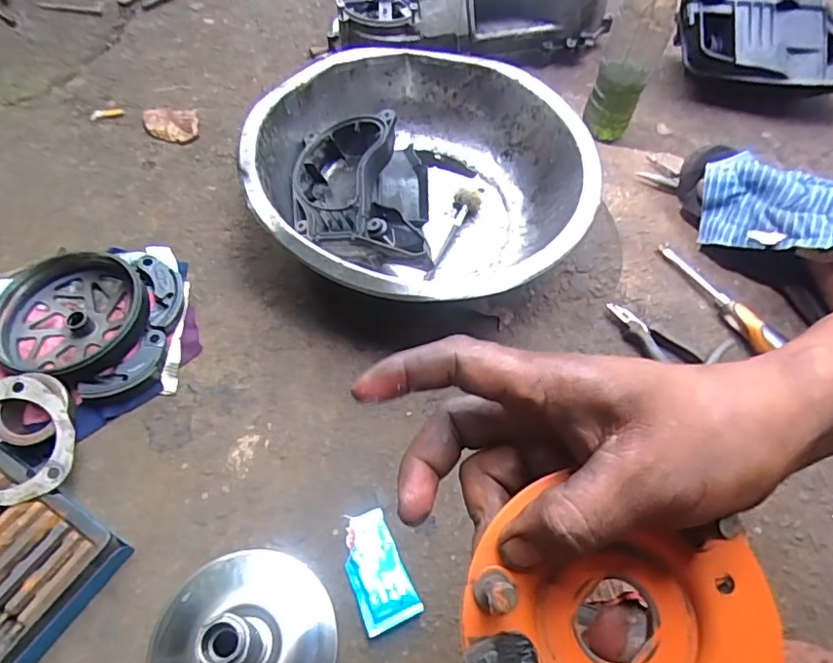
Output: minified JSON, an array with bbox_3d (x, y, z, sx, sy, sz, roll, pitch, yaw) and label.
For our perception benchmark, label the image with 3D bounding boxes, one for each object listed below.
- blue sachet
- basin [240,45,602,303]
[{"bbox_3d":[-0.033,0.188,0.442,0.043,0.008,0.088,-20,61,-15],"label":"blue sachet"},{"bbox_3d":[0.001,-0.152,0.599,0.333,0.119,0.339,1,57,-2],"label":"basin"}]

